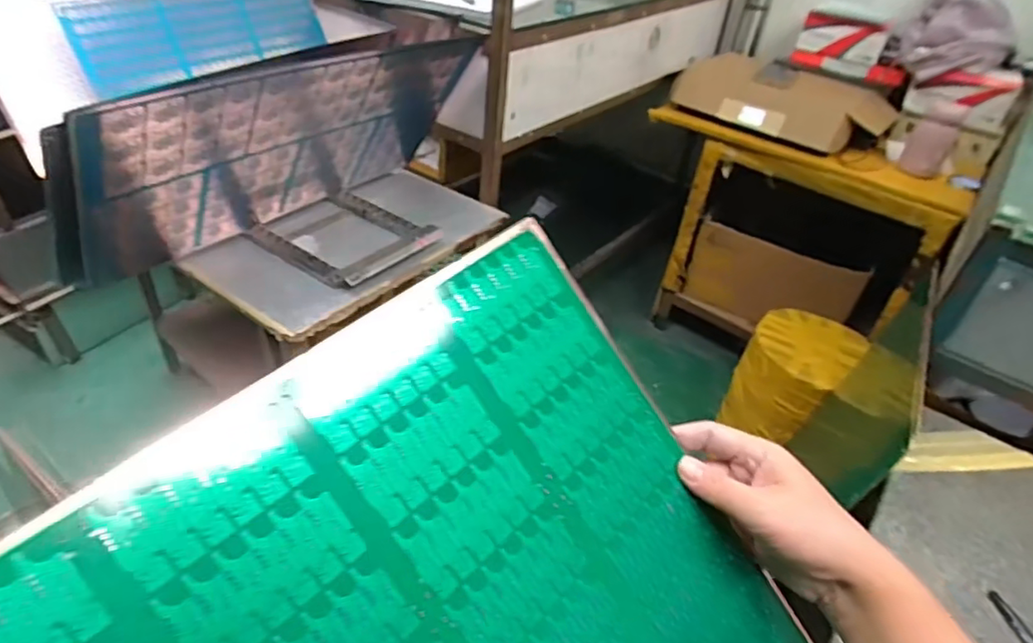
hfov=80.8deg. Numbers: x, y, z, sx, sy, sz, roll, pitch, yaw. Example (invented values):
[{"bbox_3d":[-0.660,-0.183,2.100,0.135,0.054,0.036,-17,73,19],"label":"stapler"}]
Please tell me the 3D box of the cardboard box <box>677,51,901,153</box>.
[{"bbox_3d":[0.544,-0.476,1.283,0.429,0.137,0.090,31,45,27],"label":"cardboard box"}]

